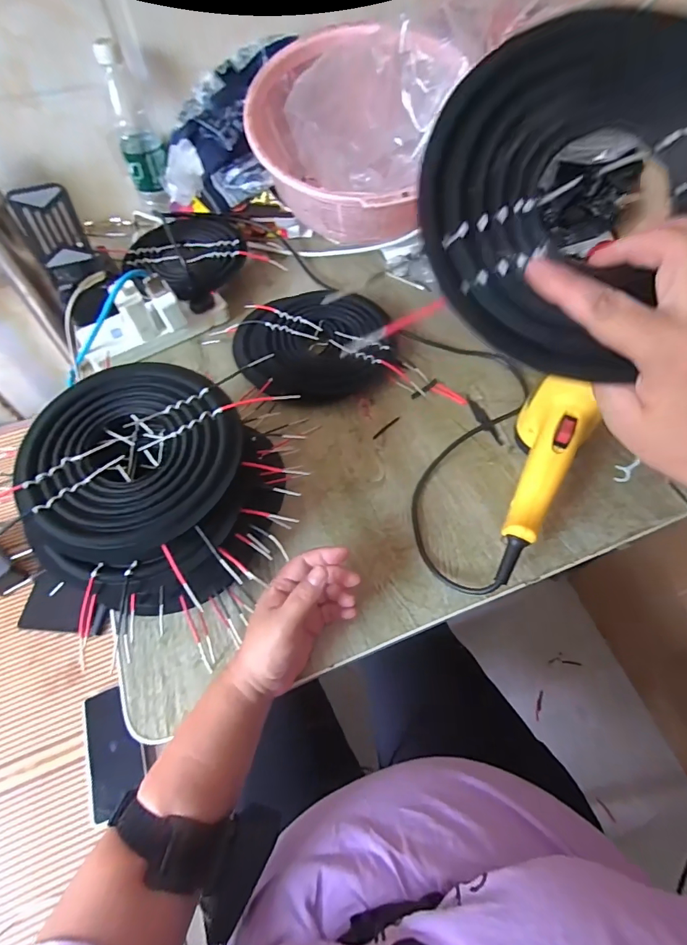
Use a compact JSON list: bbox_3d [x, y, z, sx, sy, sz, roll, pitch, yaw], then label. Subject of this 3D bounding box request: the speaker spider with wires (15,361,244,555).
[{"bbox_3d":[-0.175,-0.017,0.360,0.174,0.031,0.161,9,59,6],"label":"speaker spider with wires"}]

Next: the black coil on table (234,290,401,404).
[{"bbox_3d":[-0.038,-0.175,0.573,0.200,0.032,0.181,-14,59,-8],"label":"black coil on table"}]

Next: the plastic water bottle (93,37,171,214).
[{"bbox_3d":[-0.302,-0.493,0.637,0.063,0.182,0.067,-5,59,-2],"label":"plastic water bottle"}]

